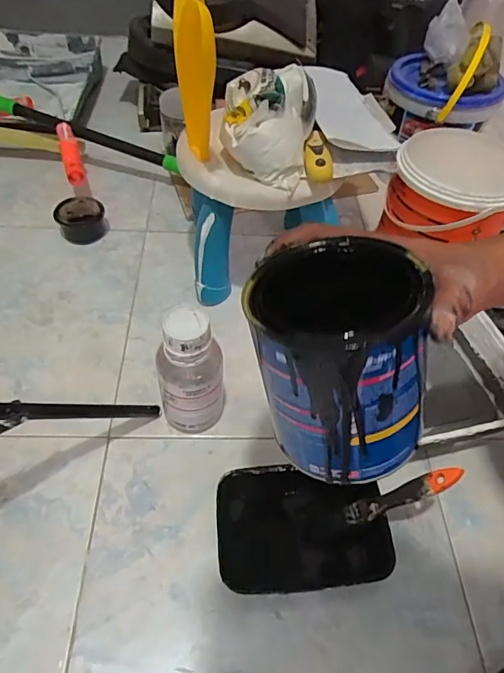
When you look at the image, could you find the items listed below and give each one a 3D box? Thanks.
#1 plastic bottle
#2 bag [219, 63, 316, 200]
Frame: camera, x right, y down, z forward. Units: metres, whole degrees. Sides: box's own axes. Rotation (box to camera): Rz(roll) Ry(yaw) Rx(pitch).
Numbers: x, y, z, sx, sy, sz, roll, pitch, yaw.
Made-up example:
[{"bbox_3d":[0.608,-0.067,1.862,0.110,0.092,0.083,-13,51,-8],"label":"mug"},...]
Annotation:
[{"bbox_3d":[-0.069,0.046,0.533,0.070,0.171,0.060,-4,52,-8],"label":"plastic bottle"},{"bbox_3d":[0.019,-0.264,0.583,0.114,0.084,0.155,3,51,-3],"label":"bag"}]

